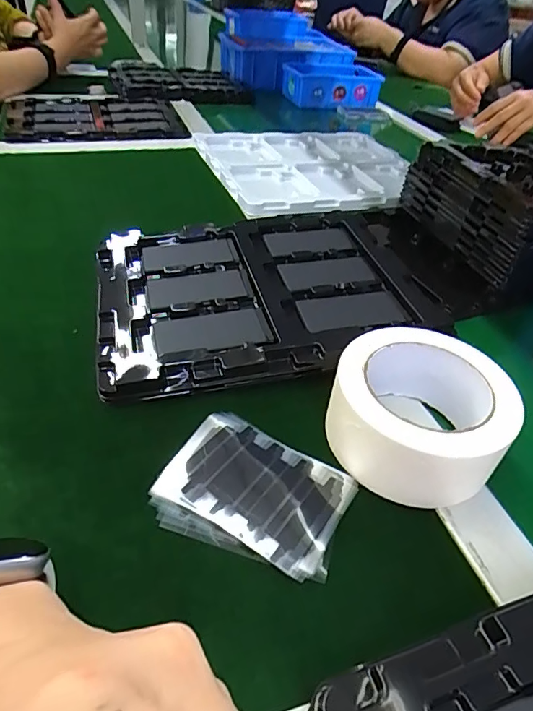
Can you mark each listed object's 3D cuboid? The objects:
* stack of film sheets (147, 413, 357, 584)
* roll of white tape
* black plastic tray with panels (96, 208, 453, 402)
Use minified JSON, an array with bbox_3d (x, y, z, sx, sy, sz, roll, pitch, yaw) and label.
[{"bbox_3d":[-0.007,0.081,0.286,0.107,0.004,0.086,19,43,15],"label":"stack of film sheets"},{"bbox_3d":[0.099,0.035,0.315,0.107,0.054,0.114,3,41,-3],"label":"roll of white tape"},{"bbox_3d":[0.009,-0.066,0.442,0.313,0.025,0.232,-7,42,-13],"label":"black plastic tray with panels"}]

